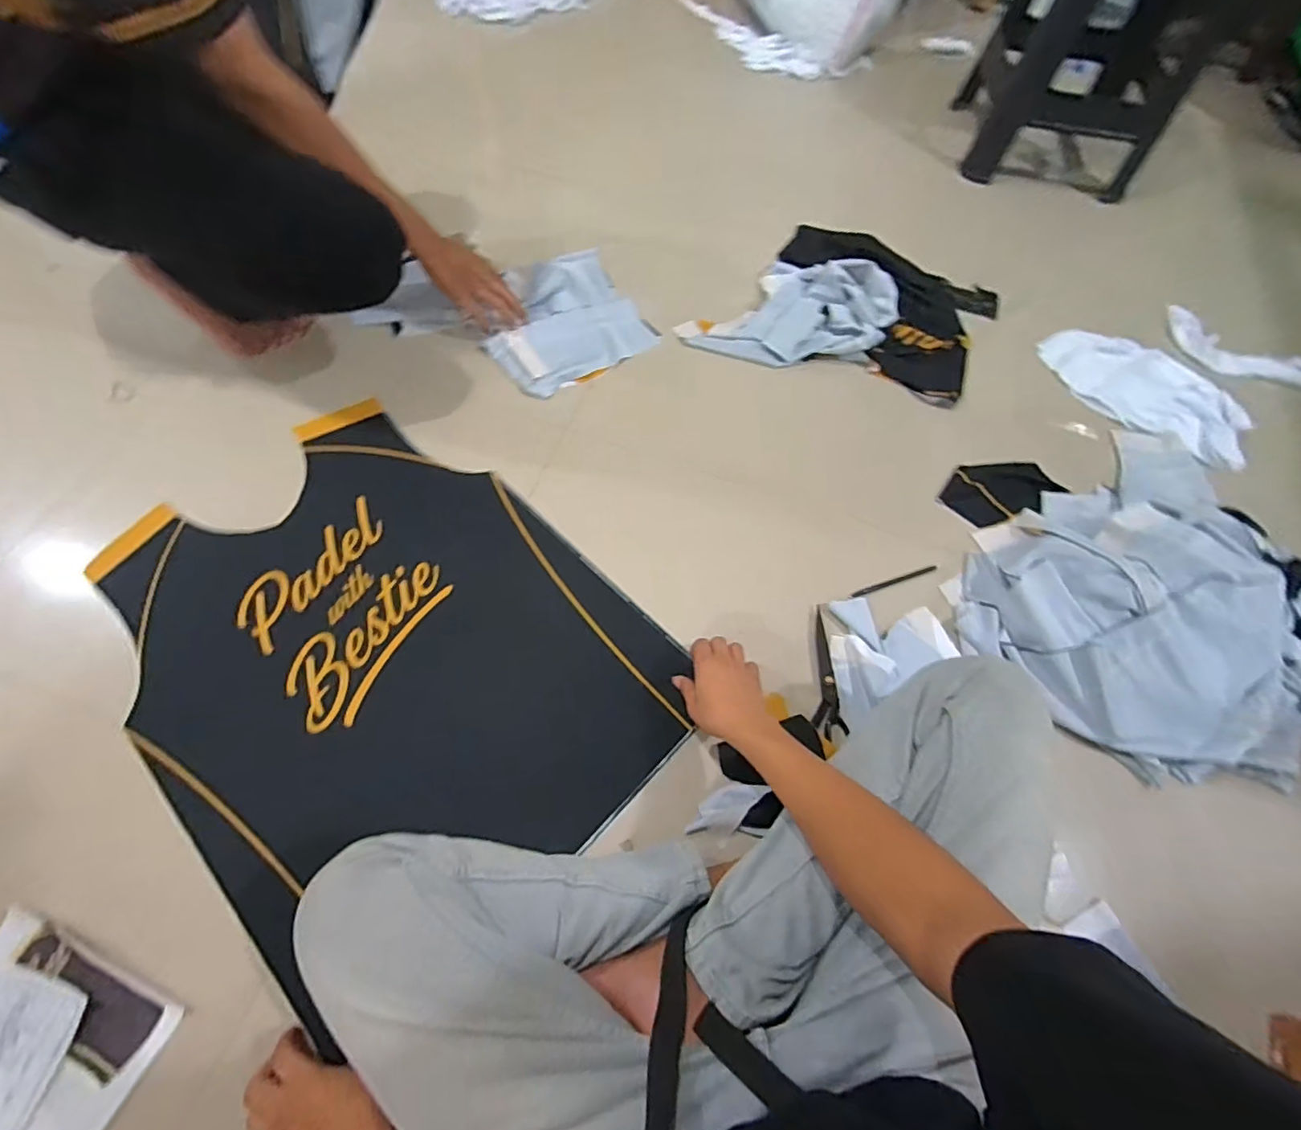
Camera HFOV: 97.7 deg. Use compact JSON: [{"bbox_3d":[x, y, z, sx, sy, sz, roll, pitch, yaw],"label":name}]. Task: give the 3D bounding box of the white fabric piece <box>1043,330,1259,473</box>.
[{"bbox_3d":[0.839,-0.306,0.969,0.335,0.044,0.194,28,65,10],"label":"white fabric piece"}]

